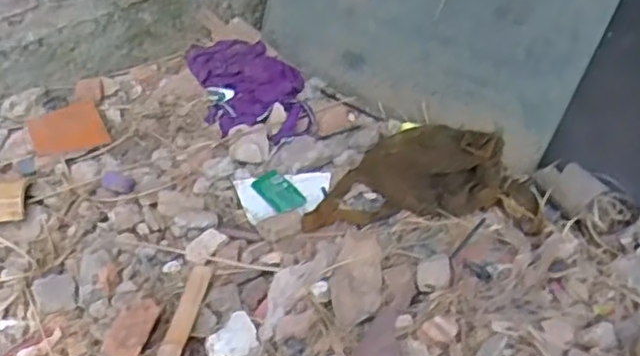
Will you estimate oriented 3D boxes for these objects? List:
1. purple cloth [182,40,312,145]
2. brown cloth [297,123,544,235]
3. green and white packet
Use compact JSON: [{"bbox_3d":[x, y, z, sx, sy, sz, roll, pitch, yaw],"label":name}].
[{"bbox_3d":[-0.143,-0.190,1.353,0.201,0.039,0.355,-13,46,-14],"label":"purple cloth"},{"bbox_3d":[0.174,-0.014,1.127,0.361,0.057,0.229,3,45,3],"label":"brown cloth"},{"bbox_3d":[-0.062,0.030,1.129,0.157,0.023,0.100,-2,45,-3],"label":"green and white packet"}]

